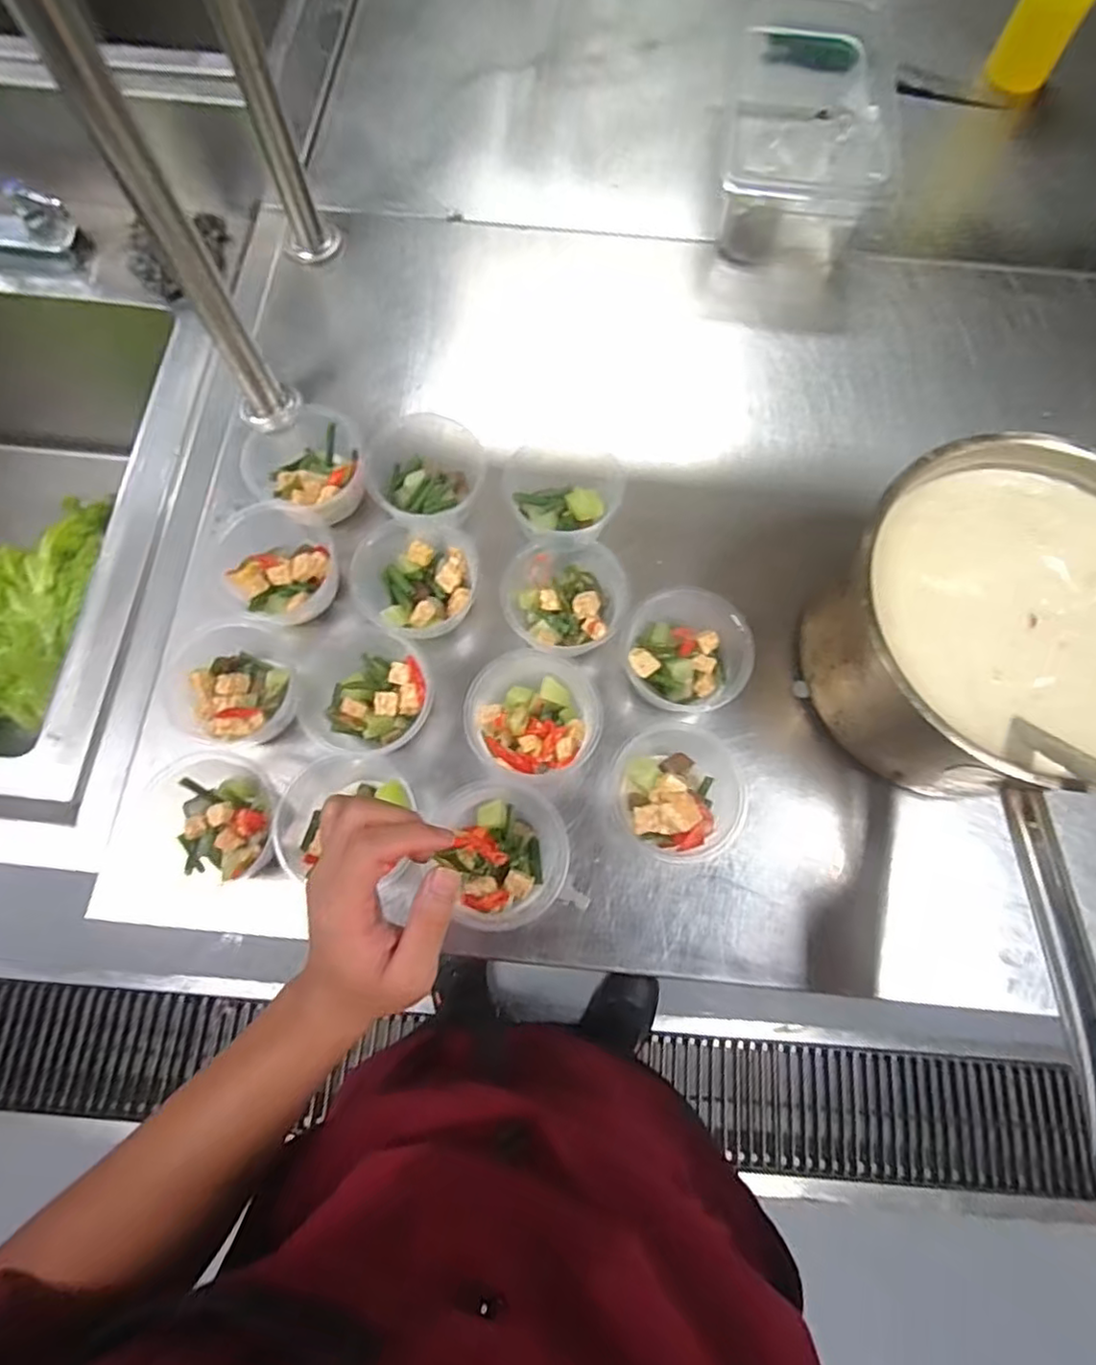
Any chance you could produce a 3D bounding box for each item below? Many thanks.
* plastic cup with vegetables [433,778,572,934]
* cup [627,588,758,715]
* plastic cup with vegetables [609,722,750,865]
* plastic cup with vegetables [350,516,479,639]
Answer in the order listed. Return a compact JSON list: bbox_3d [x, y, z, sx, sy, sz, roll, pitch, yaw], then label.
[{"bbox_3d":[-0.032,0.129,0.488,0.096,0.052,0.104,0,72,-1],"label":"plastic cup with vegetables"},{"bbox_3d":[0.112,-0.021,0.526,0.095,0.064,0.090,0,72,-1],"label":"cup"},{"bbox_3d":[0.100,0.086,0.501,0.104,0.052,0.106,-5,72,-3],"label":"plastic cup with vegetables"},{"bbox_3d":[-0.117,-0.080,0.563,0.110,0.076,0.100,0,72,-1],"label":"plastic cup with vegetables"}]

